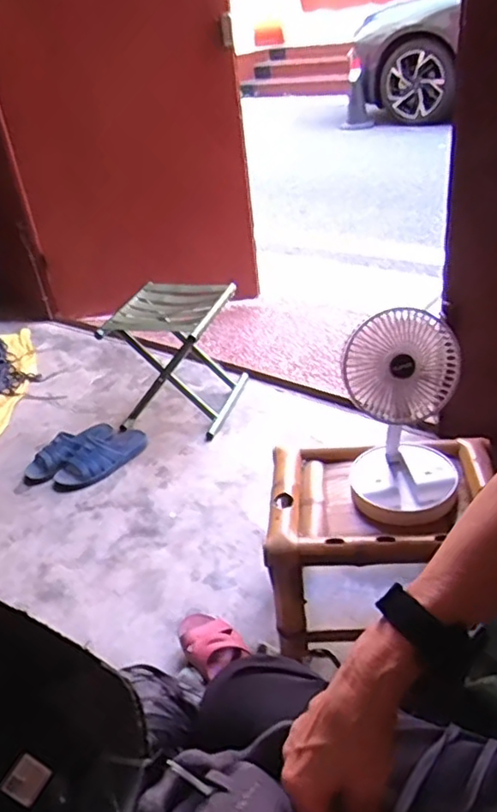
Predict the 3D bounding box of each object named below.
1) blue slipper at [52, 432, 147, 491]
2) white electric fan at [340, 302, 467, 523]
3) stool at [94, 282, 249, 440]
[{"bbox_3d":[-0.361,0.118,1.508,0.095,0.057,0.251,17,39,32],"label":"blue slipper"},{"bbox_3d":[0.225,0.013,0.897,0.161,0.281,0.155,3,34,14],"label":"white electric fan"},{"bbox_3d":[-0.188,-0.131,1.654,0.304,0.317,0.312,3,34,15],"label":"stool"}]

